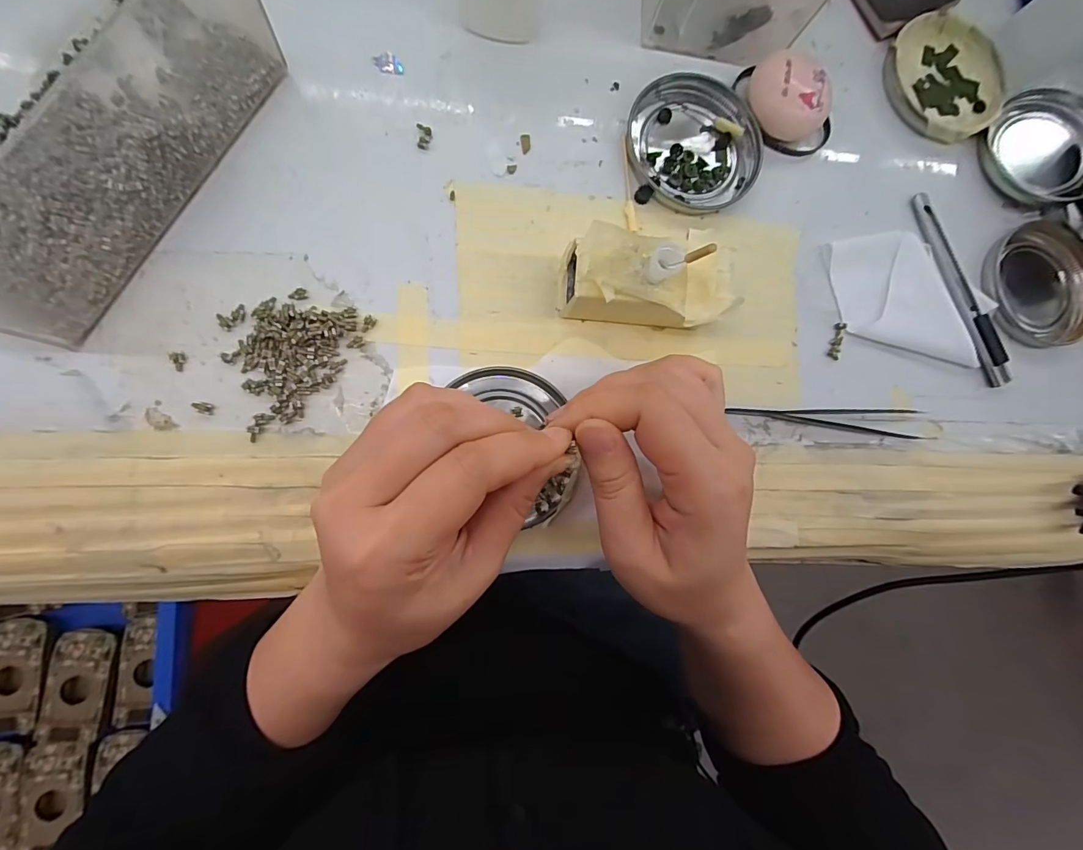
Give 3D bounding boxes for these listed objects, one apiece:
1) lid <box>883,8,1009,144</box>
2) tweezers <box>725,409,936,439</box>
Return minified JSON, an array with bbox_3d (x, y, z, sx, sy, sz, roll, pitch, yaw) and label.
[{"bbox_3d":[0.258,-0.222,0.292,0.079,0.010,0.078,1,85,-8],"label":"lid"},{"bbox_3d":[0.168,-0.002,0.264,0.121,0.007,0.017,2,85,-8],"label":"tweezers"}]

